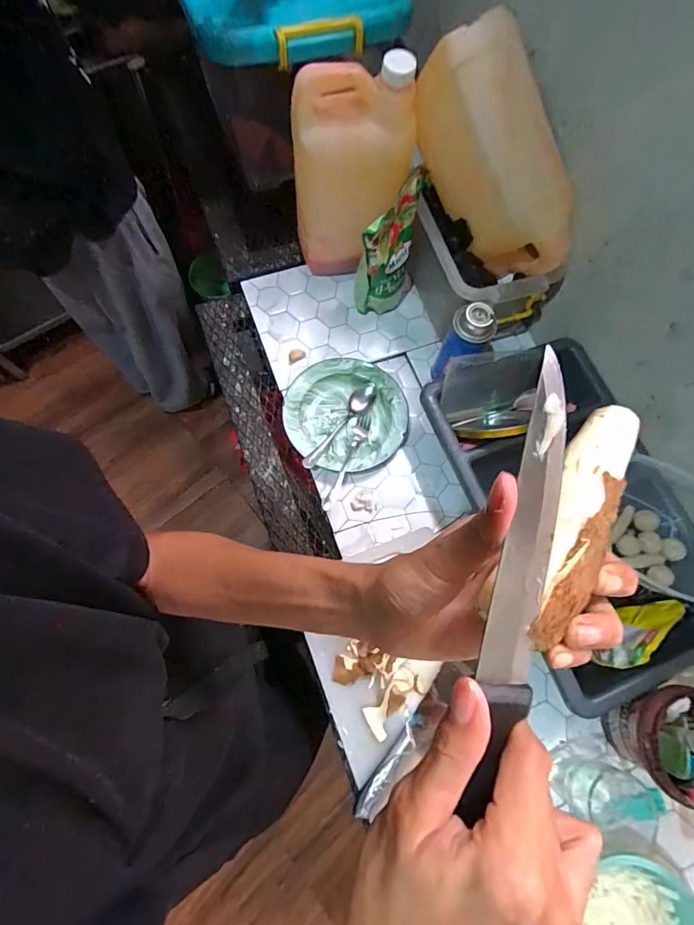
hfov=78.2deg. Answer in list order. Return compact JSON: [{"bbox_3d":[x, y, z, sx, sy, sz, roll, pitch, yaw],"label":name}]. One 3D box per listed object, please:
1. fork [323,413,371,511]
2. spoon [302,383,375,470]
[{"bbox_3d":[0.004,-0.009,0.734,0.028,0.020,0.190,19,69,8],"label":"fork"},{"bbox_3d":[-0.015,-0.065,0.743,0.036,0.038,0.194,36,72,14],"label":"spoon"}]

